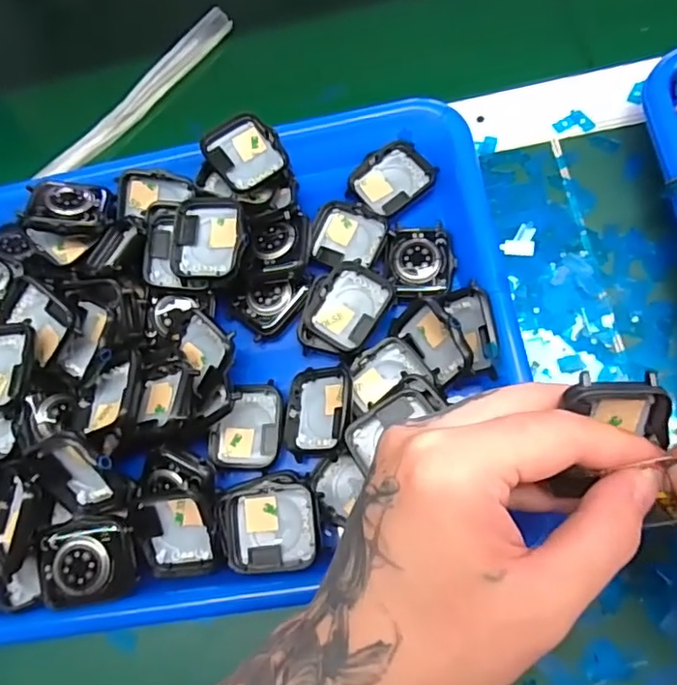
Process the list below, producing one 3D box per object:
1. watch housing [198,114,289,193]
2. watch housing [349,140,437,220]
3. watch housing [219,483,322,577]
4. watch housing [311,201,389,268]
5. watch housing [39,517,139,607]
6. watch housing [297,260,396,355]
[{"bbox_3d":[-0.051,-0.103,0.310,0.037,0.012,0.040,-40,71,-5],"label":"watch housing"},{"bbox_3d":[0.030,-0.093,0.322,0.044,0.009,0.035,-39,71,-5],"label":"watch housing"},{"bbox_3d":[-0.032,0.085,0.258,0.044,0.010,0.038,-6,72,7],"label":"watch housing"},{"bbox_3d":[0.005,-0.058,0.314,0.039,0.015,0.034,19,76,14],"label":"watch housing"},{"bbox_3d":[-0.113,0.099,0.255,0.041,0.013,0.037,-10,73,-2],"label":"watch housing"},{"bbox_3d":[0.003,-0.018,0.291,0.040,0.011,0.050,29,79,16],"label":"watch housing"}]

